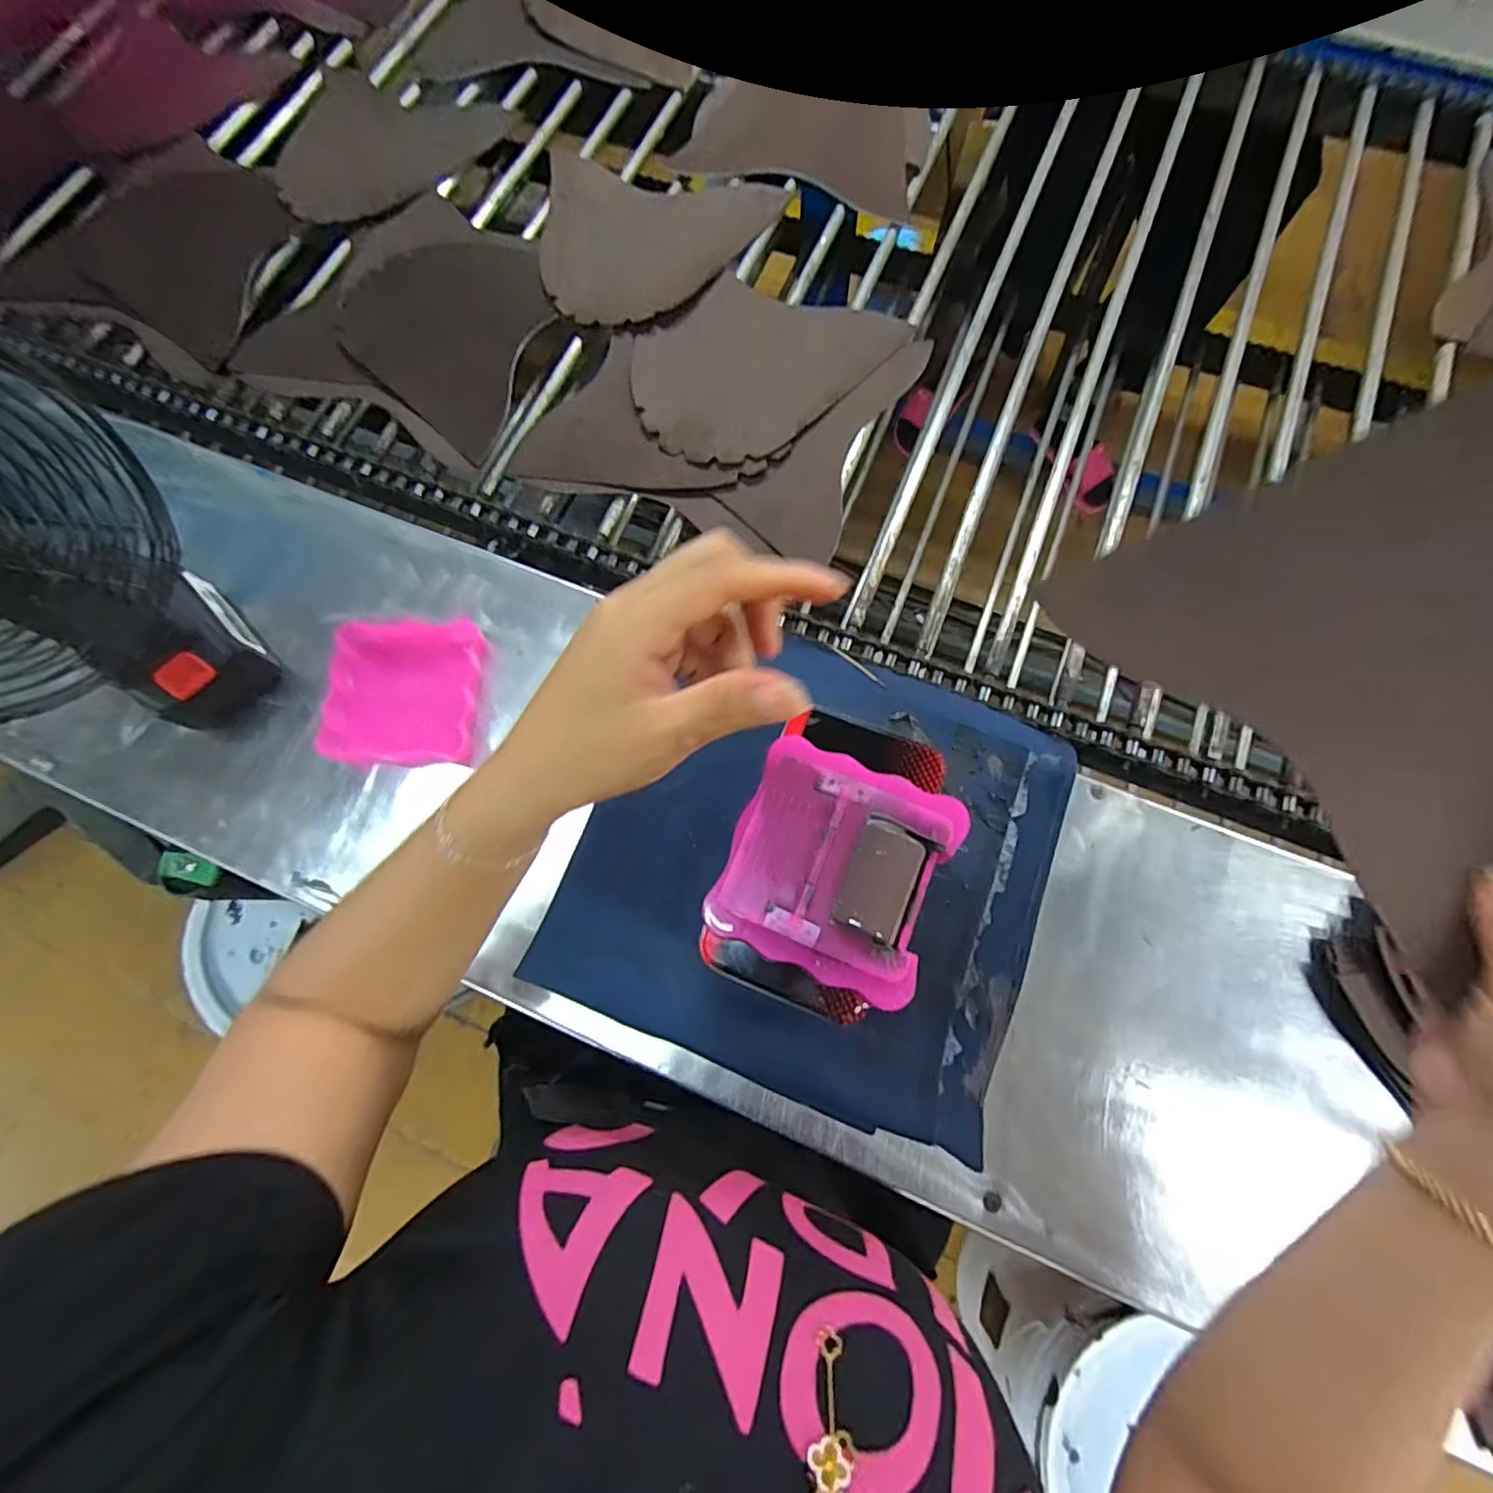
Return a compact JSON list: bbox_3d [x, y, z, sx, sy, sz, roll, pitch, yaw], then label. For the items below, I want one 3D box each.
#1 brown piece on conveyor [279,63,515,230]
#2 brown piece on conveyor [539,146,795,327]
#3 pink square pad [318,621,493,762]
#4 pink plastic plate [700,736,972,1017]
[{"bbox_3d":[-0.414,-0.660,0.687,0.224,0.020,0.237,30,77,10],"label":"brown piece on conveyor"},{"bbox_3d":[-0.109,-0.500,0.625,0.241,0.017,0.215,16,75,6],"label":"brown piece on conveyor"},{"bbox_3d":[-0.259,-0.042,0.476,0.109,0.012,0.113,9,86,-3],"label":"pink square pad"},{"bbox_3d":[0.046,0.059,0.313,0.103,0.009,0.105,22,75,8],"label":"pink plastic plate"}]

